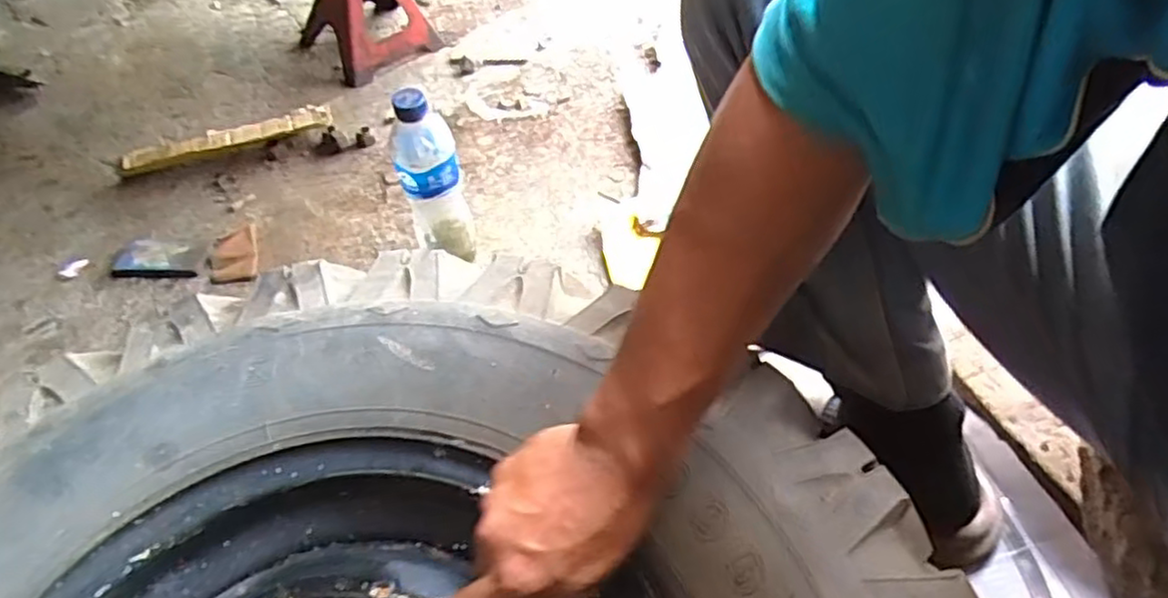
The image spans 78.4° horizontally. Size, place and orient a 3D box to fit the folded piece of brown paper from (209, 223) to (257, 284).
[{"bbox_3d":[-0.425,-0.054,0.868,0.052,0.017,0.080,-15,53,-7],"label":"folded piece of brown paper"}]

